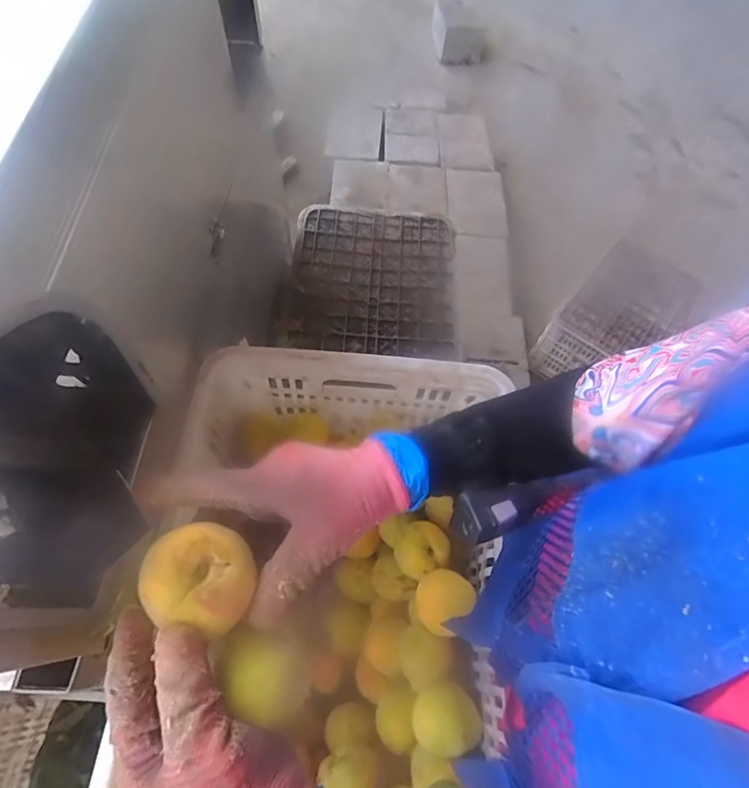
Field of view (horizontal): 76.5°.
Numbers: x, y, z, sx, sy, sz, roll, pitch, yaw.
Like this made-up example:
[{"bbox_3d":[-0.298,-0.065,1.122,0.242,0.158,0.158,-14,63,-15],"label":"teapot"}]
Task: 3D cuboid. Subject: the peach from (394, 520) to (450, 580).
[{"bbox_3d":[0.054,0.180,0.549,0.055,0.048,0.055,2,61,-3],"label":"peach"}]

